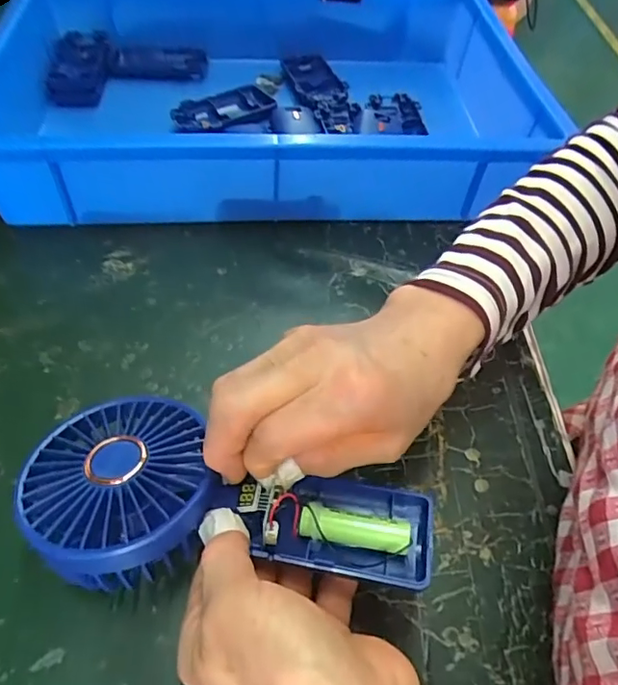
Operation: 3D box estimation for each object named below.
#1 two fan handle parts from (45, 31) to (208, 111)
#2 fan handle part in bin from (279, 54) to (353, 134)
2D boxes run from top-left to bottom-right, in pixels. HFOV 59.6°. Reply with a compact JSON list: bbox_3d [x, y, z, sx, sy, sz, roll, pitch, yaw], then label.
[{"bbox_3d":[-0.186,-0.276,0.535,0.166,0.030,0.080,-33,62,-26],"label":"two fan handle parts"},{"bbox_3d":[0.013,-0.253,0.546,0.050,0.017,0.137,-10,54,-13],"label":"fan handle part in bin"}]

